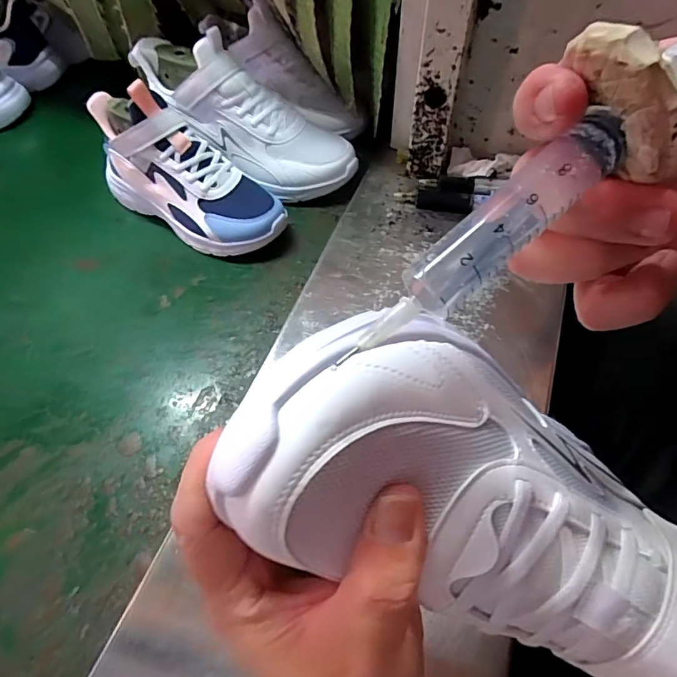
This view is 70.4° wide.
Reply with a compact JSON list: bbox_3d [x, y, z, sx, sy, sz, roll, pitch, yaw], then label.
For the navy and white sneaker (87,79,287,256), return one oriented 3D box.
[{"bbox_3d":[-0.165,-0.184,0.514,0.219,0.137,0.086,30,60,20],"label":"navy and white sneaker"}]

